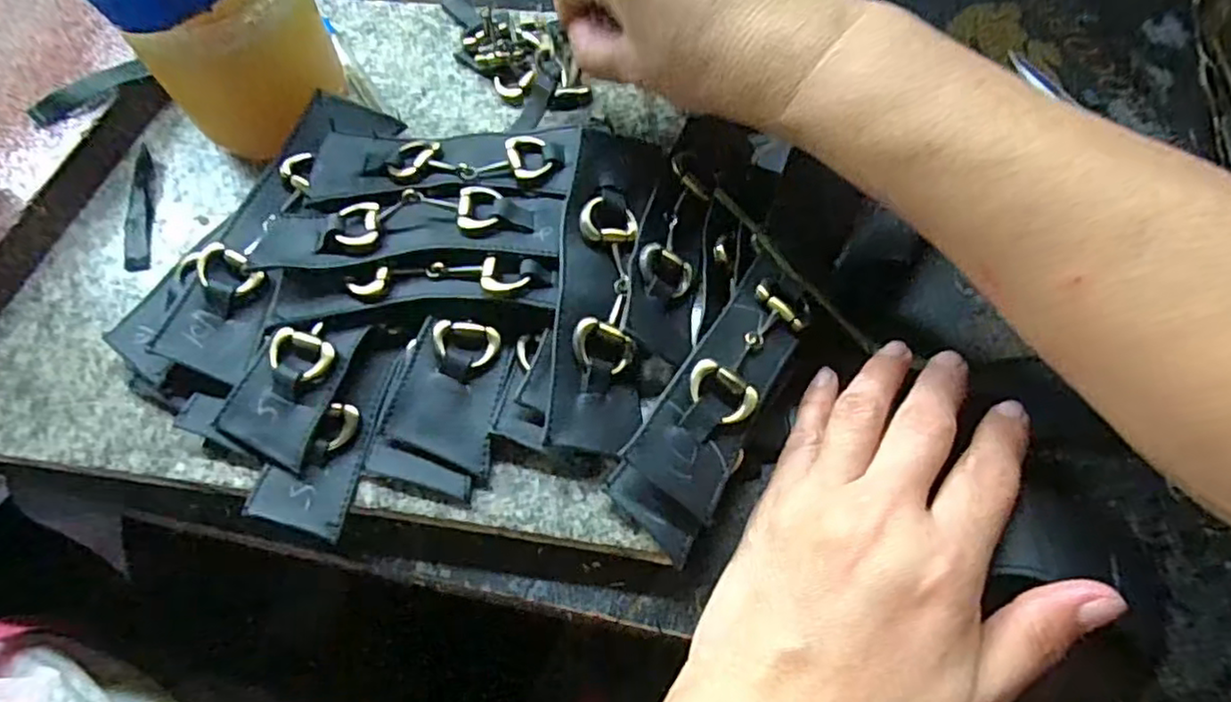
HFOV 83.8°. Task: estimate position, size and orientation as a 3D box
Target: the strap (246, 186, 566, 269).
[{"bbox_3d":[-0.082,-0.053,0.279,0.119,0.008,0.038,-5,64,1],"label":"strap"}]

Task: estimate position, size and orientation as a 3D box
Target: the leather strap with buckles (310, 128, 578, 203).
[{"bbox_3d":[-0.072,-0.081,0.294,0.110,0.010,0.032,-3,64,2],"label":"leather strap with buckles"}]

